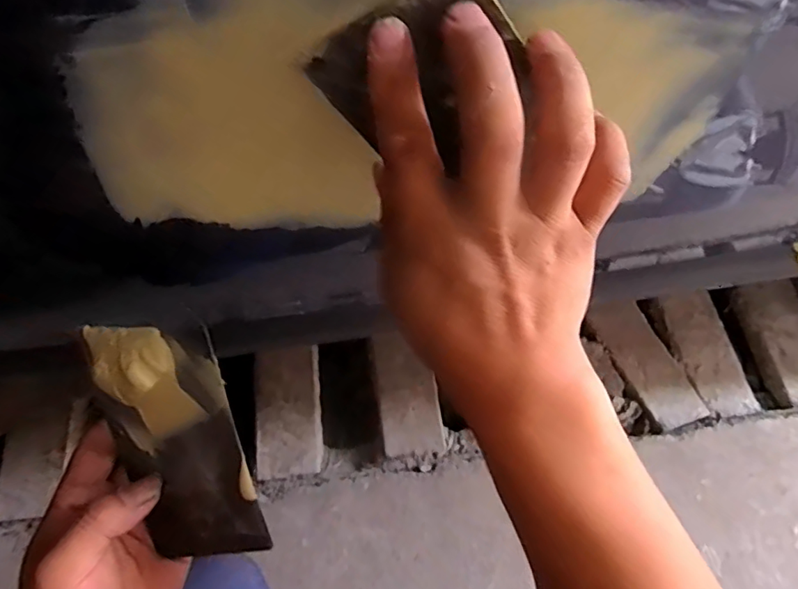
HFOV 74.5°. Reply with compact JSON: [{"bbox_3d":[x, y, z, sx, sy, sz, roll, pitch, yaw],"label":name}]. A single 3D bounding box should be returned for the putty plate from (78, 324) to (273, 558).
[{"bbox_3d":[-0.116,0.080,0.272,0.069,0.017,0.131,-10,102,11],"label":"putty plate"}]

